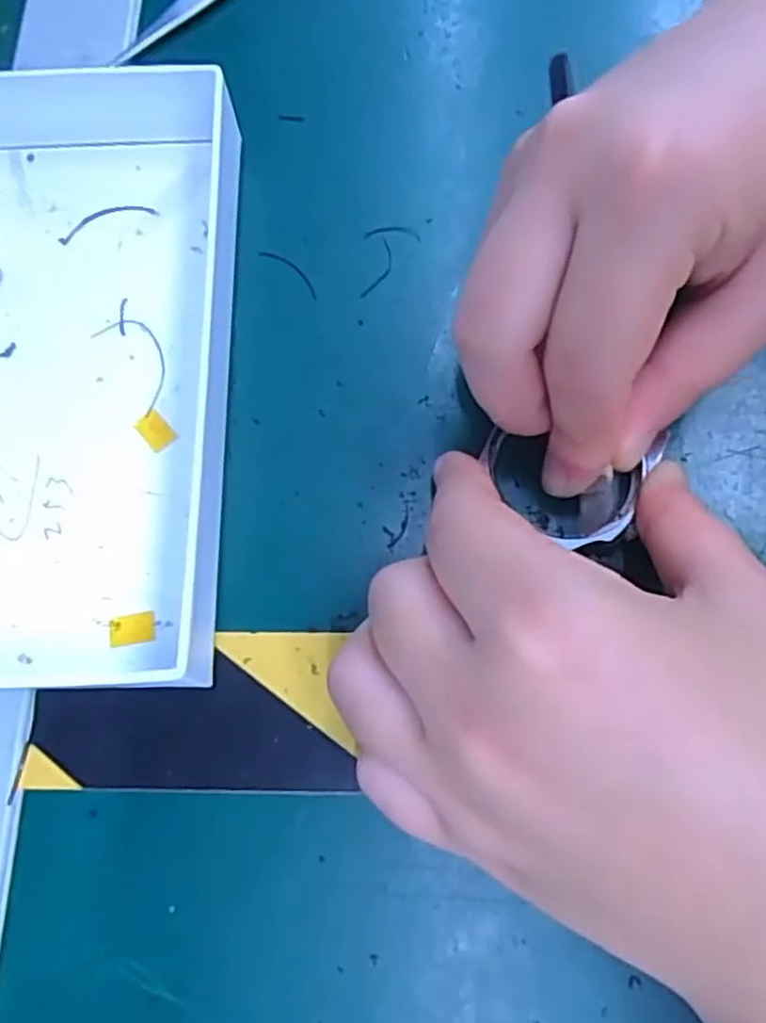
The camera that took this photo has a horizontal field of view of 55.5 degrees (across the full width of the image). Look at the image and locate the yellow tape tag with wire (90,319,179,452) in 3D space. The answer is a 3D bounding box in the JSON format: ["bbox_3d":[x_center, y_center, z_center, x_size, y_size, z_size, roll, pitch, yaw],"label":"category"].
[{"bbox_3d":[-0.068,-0.038,0.207,0.016,0.004,0.044,-28,75,-7],"label":"yellow tape tag with wire"}]

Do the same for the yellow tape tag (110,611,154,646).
[{"bbox_3d":[-0.065,0.030,0.185,0.011,0.004,0.008,-10,73,-1],"label":"yellow tape tag"}]

